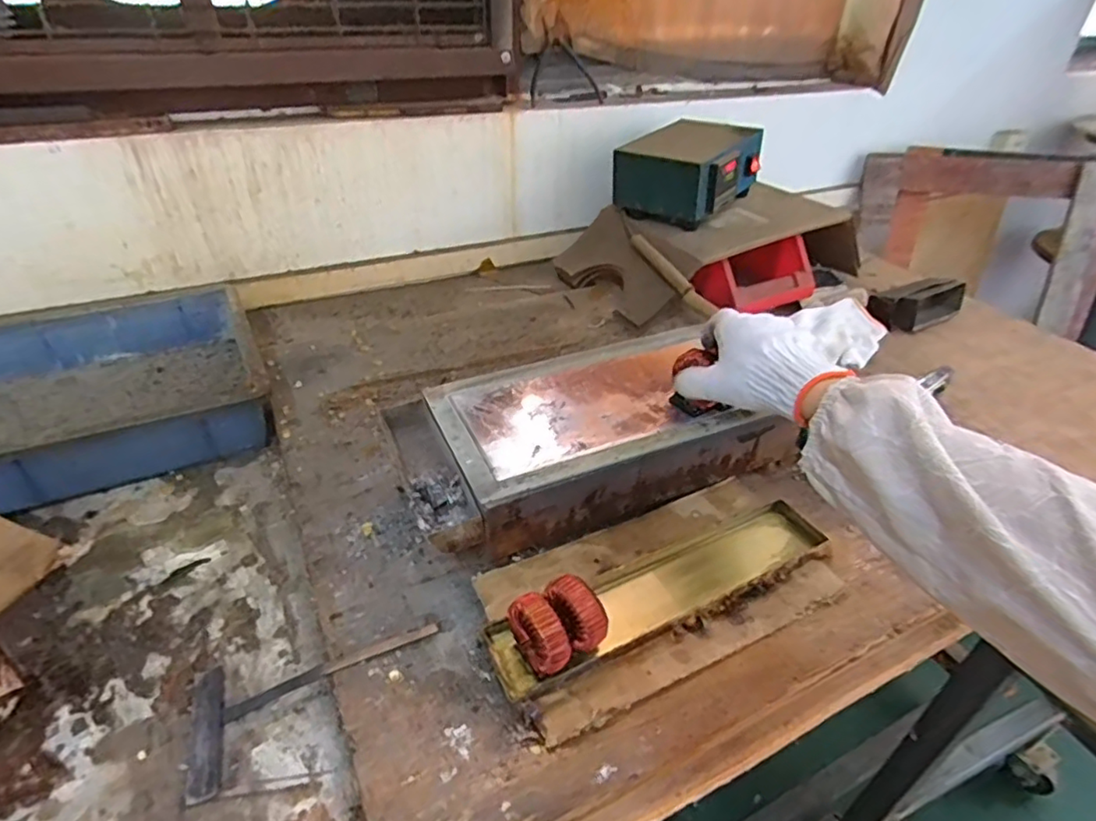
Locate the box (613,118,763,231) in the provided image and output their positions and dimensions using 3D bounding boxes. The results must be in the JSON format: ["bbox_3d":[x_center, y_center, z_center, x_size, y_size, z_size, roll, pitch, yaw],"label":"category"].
[{"bbox_3d":[0.219,-0.369,0.937,0.157,0.113,0.192,25,42,28],"label":"box"}]

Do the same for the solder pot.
[{"bbox_3d":[0.066,0.015,0.593,0.333,0.083,0.177,-14,39,-21],"label":"solder pot"}]

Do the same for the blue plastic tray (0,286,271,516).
[{"bbox_3d":[-0.547,-0.006,0.651,0.433,0.088,0.314,-19,41,-26],"label":"blue plastic tray"}]

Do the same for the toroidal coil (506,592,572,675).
[{"bbox_3d":[-0.007,0.160,0.421,0.024,0.056,0.055,-23,43,-30],"label":"toroidal coil"}]

